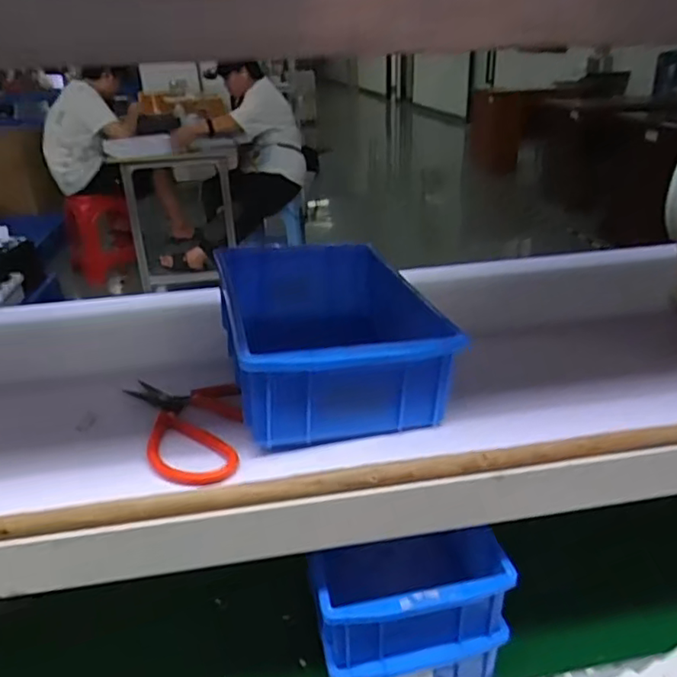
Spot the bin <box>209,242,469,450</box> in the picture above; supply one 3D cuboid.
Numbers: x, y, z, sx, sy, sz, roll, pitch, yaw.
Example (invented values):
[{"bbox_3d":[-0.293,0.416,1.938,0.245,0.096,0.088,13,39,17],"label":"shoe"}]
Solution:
[{"bbox_3d":[-0.016,-0.007,0.421,0.132,0.066,0.190,-10,28,-14],"label":"bin"}]

